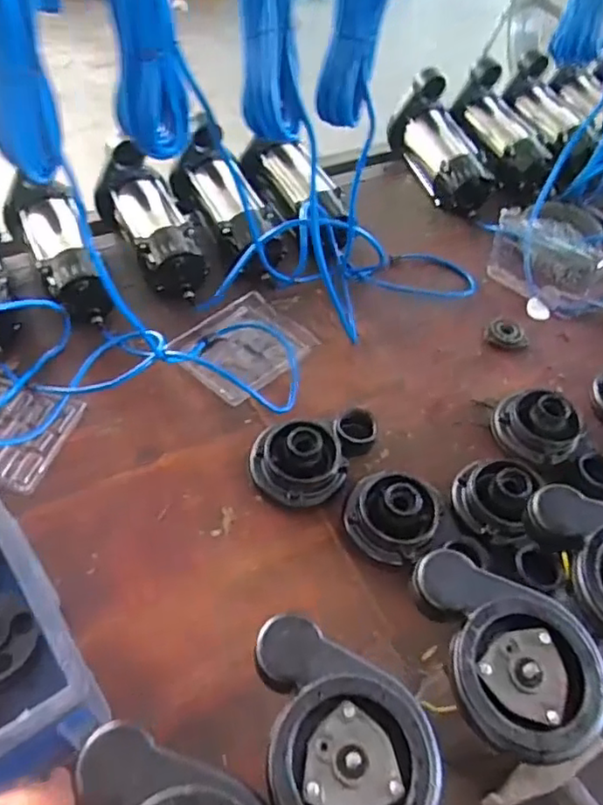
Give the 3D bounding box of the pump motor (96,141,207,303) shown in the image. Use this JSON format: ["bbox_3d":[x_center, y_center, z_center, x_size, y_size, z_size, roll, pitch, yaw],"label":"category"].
[{"bbox_3d":[-0.237,-0.283,0.968,0.118,0.101,0.256,-19,56,-19],"label":"pump motor"}]

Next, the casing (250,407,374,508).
[{"bbox_3d":[0.025,0.058,0.760,0.170,0.072,0.099,-23,58,-21],"label":"casing"}]

